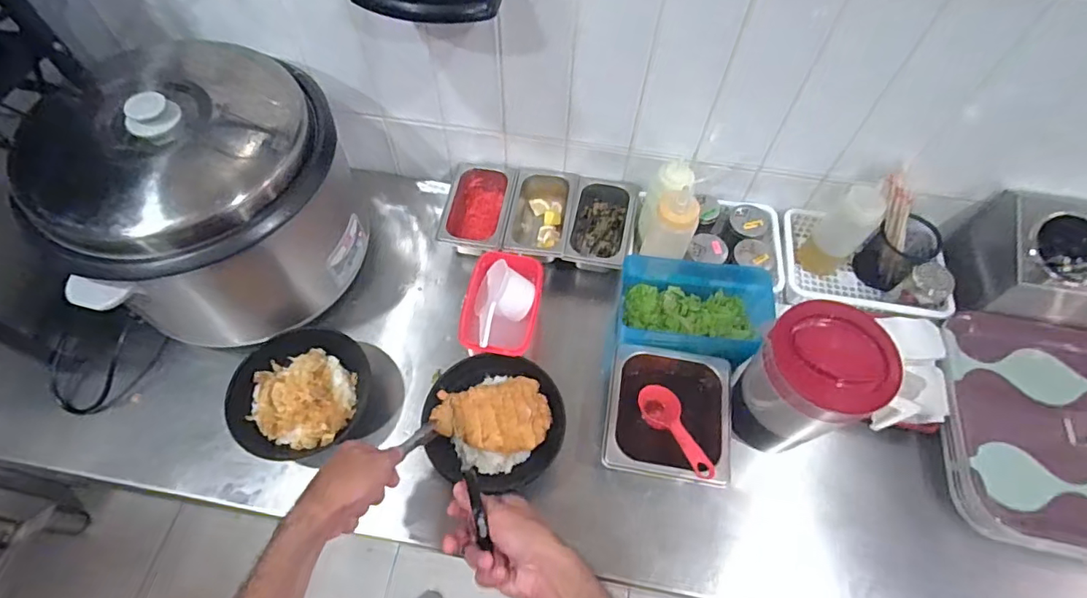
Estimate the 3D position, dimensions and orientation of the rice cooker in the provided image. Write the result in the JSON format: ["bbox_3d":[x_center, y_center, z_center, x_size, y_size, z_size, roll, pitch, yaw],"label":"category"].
[{"bbox_3d":[-0.450,-0.142,0.745,0.361,0.288,0.322,-33,66,-18],"label":"rice cooker"}]

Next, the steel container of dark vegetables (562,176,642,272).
[{"bbox_3d":[0.097,-0.114,0.896,0.104,0.074,0.168,10,61,5],"label":"steel container of dark vegetables"}]

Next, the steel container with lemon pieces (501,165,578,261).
[{"bbox_3d":[-0.004,-0.134,0.898,0.100,0.068,0.165,10,61,4],"label":"steel container with lemon pieces"}]

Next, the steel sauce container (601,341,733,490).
[{"bbox_3d":[0.167,0.159,0.733,0.160,0.071,0.179,10,61,5],"label":"steel sauce container"}]

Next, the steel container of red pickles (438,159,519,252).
[{"bbox_3d":[-0.107,-0.148,0.901,0.108,0.068,0.179,6,60,2],"label":"steel container of red pickles"}]

